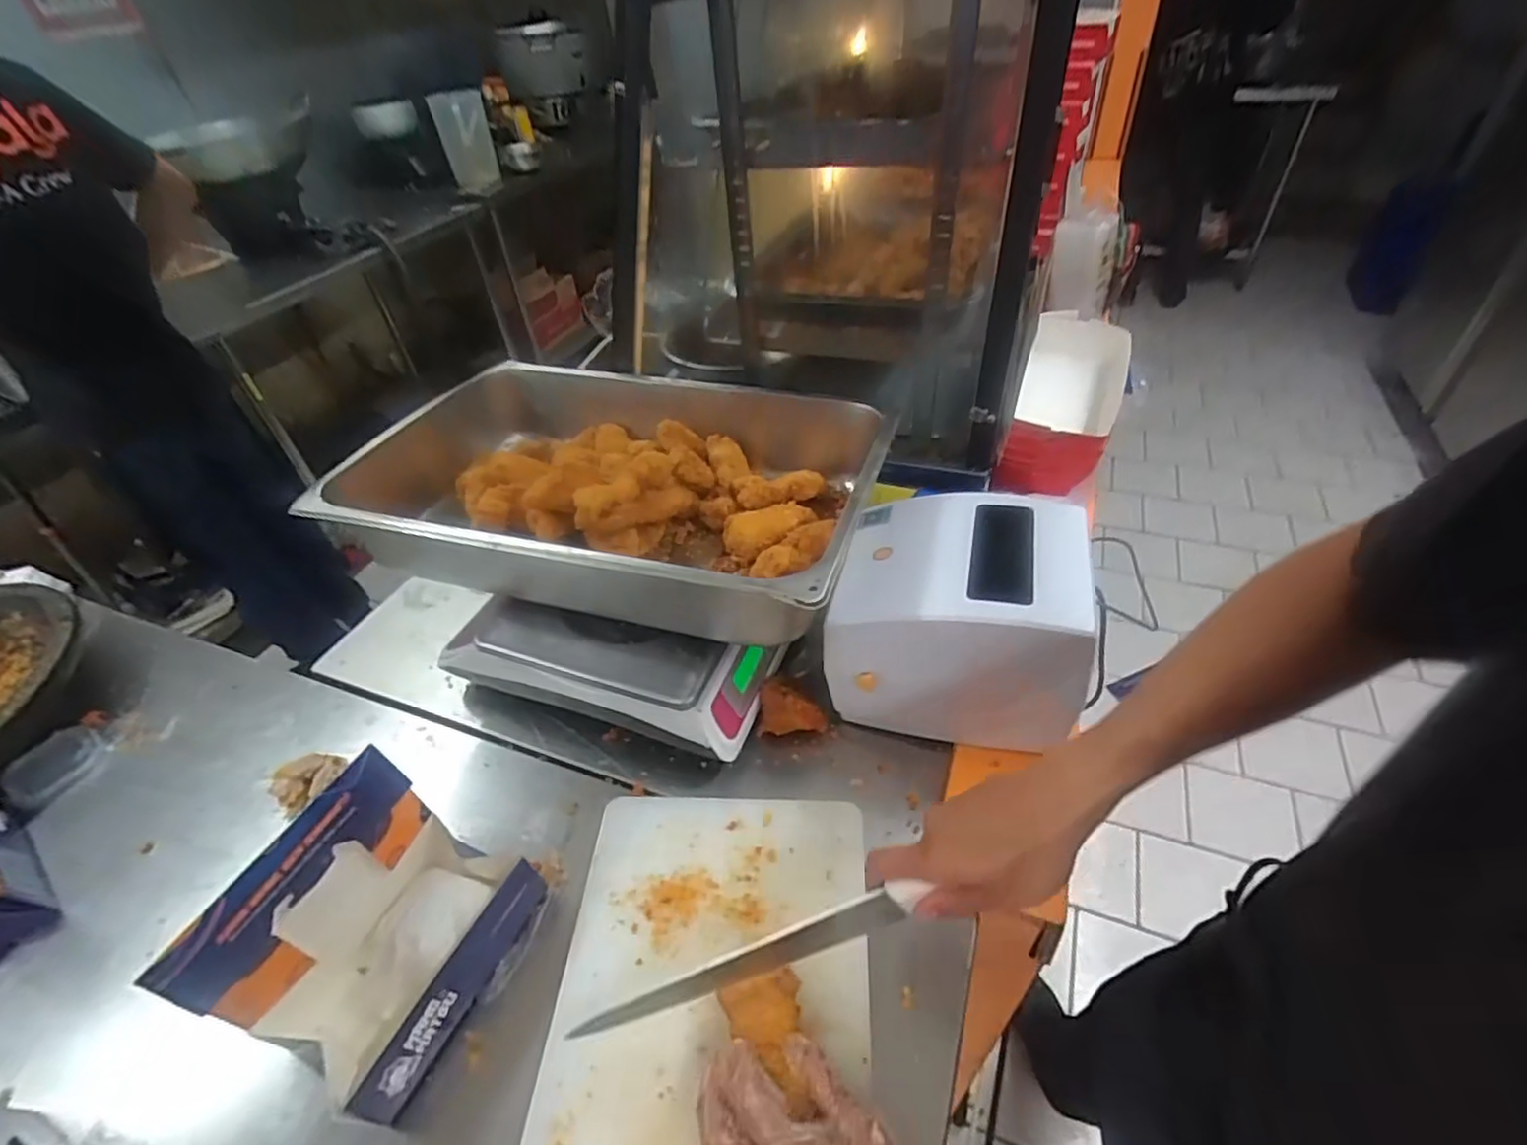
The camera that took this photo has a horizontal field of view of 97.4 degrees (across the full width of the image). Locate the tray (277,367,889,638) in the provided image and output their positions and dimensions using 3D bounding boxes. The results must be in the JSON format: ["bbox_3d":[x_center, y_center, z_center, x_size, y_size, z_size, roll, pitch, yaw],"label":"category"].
[{"bbox_3d":[-0.165,-0.092,0.714,0.554,0.110,0.333,9,44,15],"label":"tray"}]

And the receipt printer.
[{"bbox_3d":[0.179,0.037,0.623,0.215,0.158,0.168,7,44,13],"label":"receipt printer"}]

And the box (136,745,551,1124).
[{"bbox_3d":[-0.277,0.253,0.484,0.133,0.150,0.176,16,46,21],"label":"box"}]

